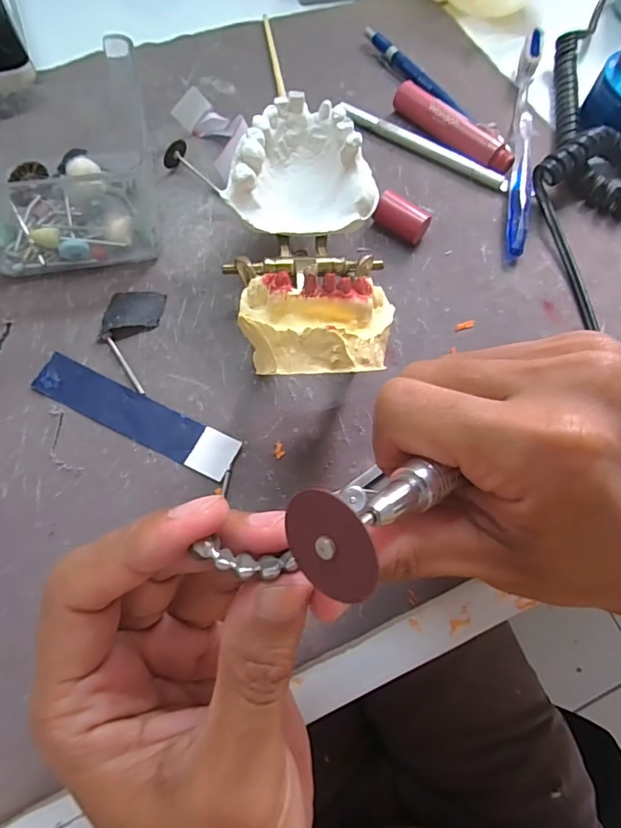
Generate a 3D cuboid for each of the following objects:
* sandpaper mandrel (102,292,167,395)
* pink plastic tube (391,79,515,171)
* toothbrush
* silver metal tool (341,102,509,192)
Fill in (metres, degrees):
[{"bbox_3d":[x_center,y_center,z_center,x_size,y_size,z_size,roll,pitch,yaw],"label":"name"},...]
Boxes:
[{"bbox_3d":[-0.092,-0.040,0.238,0.028,0.007,0.055,7,68,0],"label":"sandpaper mandrel"},{"bbox_3d":[0.089,-0.178,0.300,0.012,0.018,0.088,-42,76,-17],"label":"pink plastic tube"},{"bbox_3d":[0.135,-0.174,0.299,0.014,0.021,0.181,13,68,2],"label":"toothbrush"},{"bbox_3d":[0.071,-0.167,0.300,0.113,0.010,0.006,29,69,9],"label":"silver metal tool"}]

